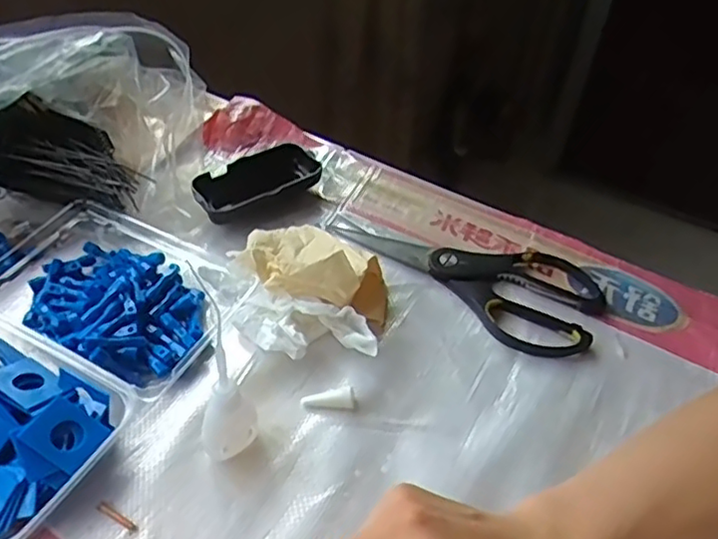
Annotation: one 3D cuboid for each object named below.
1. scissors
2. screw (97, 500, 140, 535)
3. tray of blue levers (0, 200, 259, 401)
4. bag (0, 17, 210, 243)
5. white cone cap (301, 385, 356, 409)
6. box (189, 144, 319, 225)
[{"bbox_3d":[0.085,-0.007,0.496,0.214,0.015,0.096,30,51,23],"label":"scissors"},{"bbox_3d":[-0.136,0.139,0.352,0.028,0.004,0.006,24,49,19],"label":"screw"},{"bbox_3d":[-0.182,0.015,0.446,0.186,0.033,0.121,22,49,17],"label":"tray of blue levers"},{"bbox_3d":[-0.258,-0.122,0.500,0.265,0.092,0.152,-14,48,-16],"label":"bag"},{"bbox_3d":[-0.019,0.084,0.405,0.035,0.013,0.014,-4,46,-7],"label":"white cone cap"},{"bbox_3d":[-0.086,-0.072,0.531,0.104,0.028,0.054,-27,53,-26],"label":"box"}]

